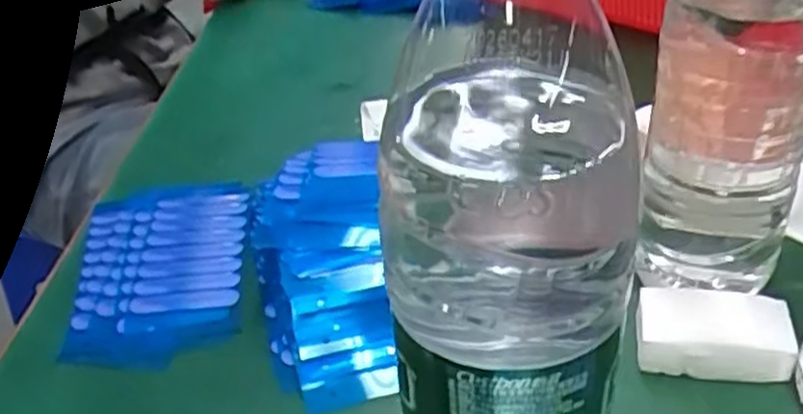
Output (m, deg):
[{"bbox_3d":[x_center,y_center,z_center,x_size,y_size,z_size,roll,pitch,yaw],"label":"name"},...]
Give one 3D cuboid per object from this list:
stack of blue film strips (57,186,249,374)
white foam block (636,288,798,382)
[{"bbox_3d":[-0.127,0.031,0.402,0.089,0.015,0.128,-6,36,-3],"label":"stack of blue film strips"},{"bbox_3d":[0.134,0.056,0.328,0.061,0.022,0.034,7,37,14],"label":"white foam block"}]

